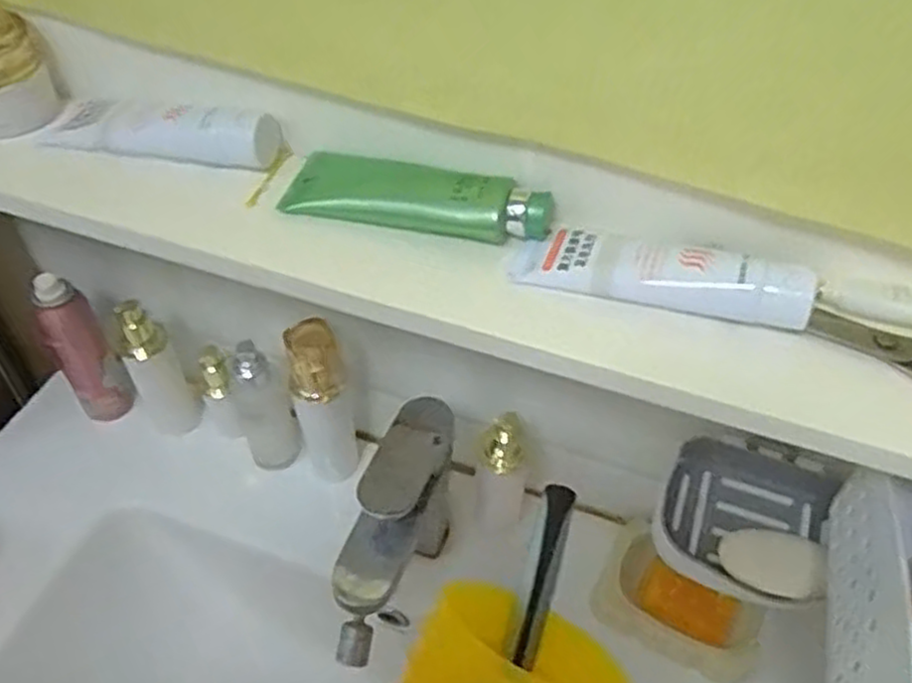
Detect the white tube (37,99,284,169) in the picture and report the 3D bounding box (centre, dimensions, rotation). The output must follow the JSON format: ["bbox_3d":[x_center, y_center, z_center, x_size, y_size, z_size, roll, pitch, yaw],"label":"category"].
[{"bbox_3d":[-0.184,-0.134,0.470,0.146,0.029,0.037,11,47,6],"label":"white tube"}]

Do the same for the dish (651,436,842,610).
[{"bbox_3d":[0.198,0.128,0.547,0.101,0.036,0.104,21,58,13],"label":"dish"}]

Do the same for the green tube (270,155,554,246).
[{"bbox_3d":[-0.025,-0.084,0.443,0.155,0.031,0.052,17,48,12],"label":"green tube"}]

